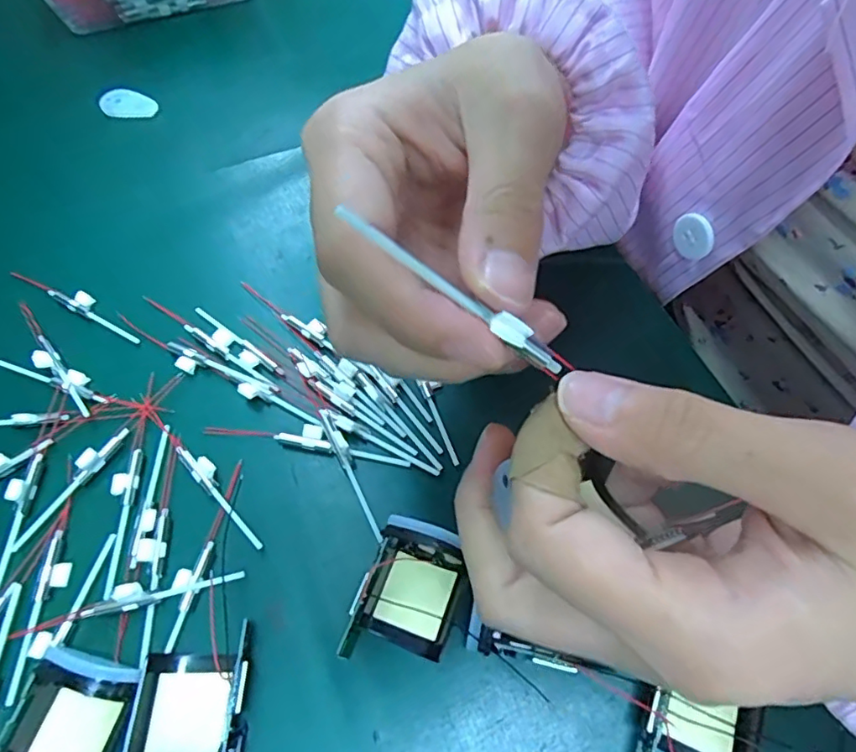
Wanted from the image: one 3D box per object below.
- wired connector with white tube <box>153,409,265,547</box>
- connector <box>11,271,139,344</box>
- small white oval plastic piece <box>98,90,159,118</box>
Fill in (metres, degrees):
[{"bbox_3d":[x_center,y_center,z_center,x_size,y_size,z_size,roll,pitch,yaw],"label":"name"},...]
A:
[{"bbox_3d":[-0.093,0.040,0.230,0.080,0.006,0.009,40,69,20],"label":"wired connector with white tube"},{"bbox_3d":[-0.177,-0.038,0.278,0.084,0.006,0.011,25,62,13],"label":"connector"},{"bbox_3d":[-0.192,-0.174,0.355,0.036,0.012,0.014,3,61,3],"label":"small white oval plastic piece"}]

